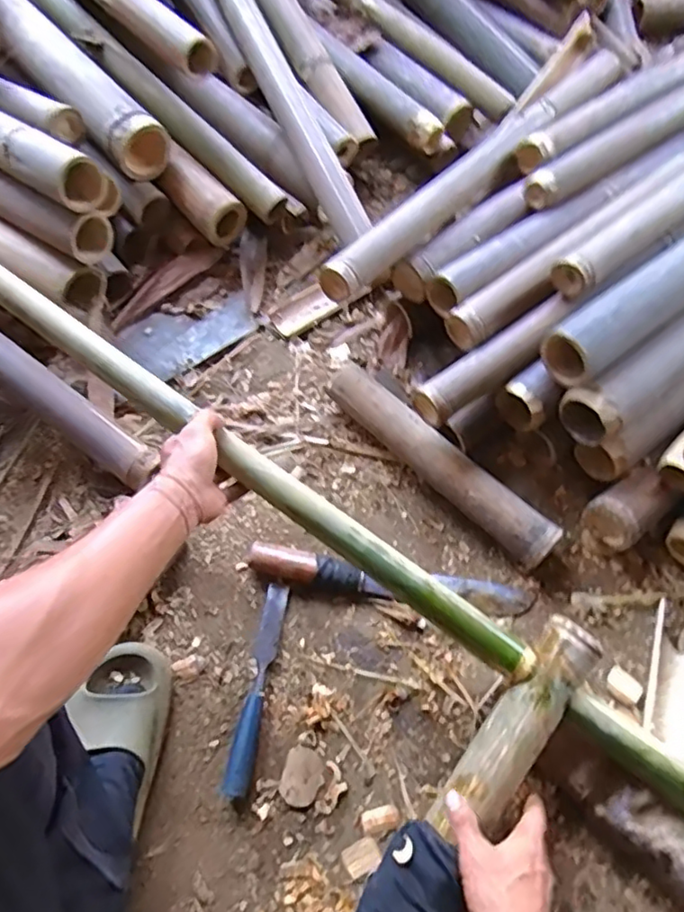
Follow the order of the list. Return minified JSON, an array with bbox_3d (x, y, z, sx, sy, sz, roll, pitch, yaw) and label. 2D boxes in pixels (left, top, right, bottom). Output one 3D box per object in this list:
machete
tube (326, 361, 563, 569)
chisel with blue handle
[{"bbox_3d":[0.057,0.151,0.725,0.340,0.037,0.041,8,62,3],"label":"machete"},{"bbox_3d":[0.123,0.008,0.766,0.347,0.066,0.055,40,68,18],"label":"tube"},{"bbox_3d":[-0.095,0.258,0.674,0.028,0.020,0.226,9,62,4],"label":"chisel with blue handle"}]

